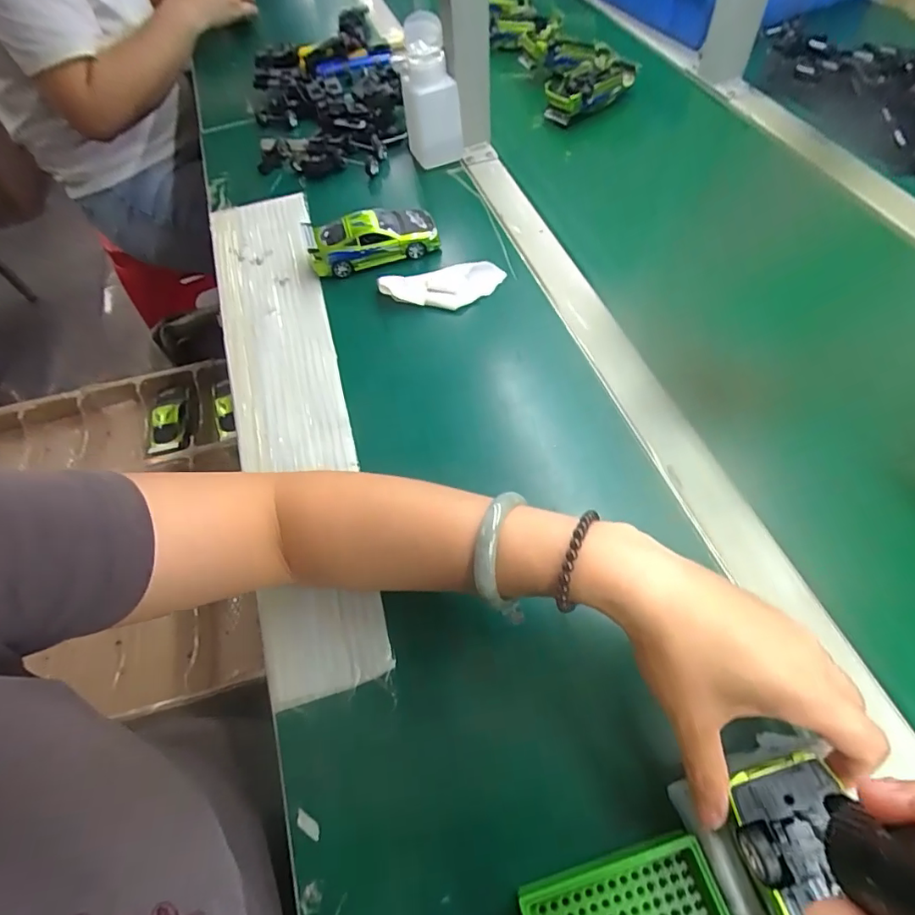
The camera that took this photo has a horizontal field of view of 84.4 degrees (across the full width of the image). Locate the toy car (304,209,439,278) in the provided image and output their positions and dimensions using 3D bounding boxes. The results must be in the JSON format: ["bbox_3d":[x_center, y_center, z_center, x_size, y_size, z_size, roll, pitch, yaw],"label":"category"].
[{"bbox_3d":[-0.087,-0.223,0.515,0.129,0.044,0.051,-16,59,-3],"label":"toy car"}]

